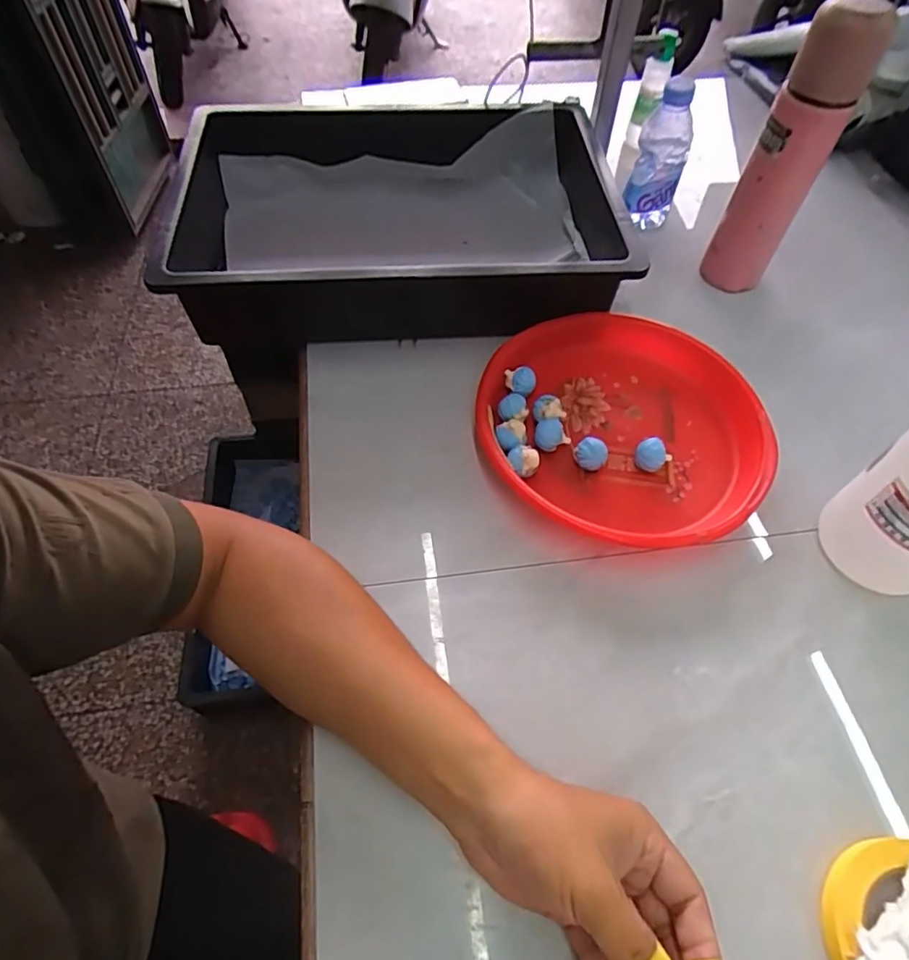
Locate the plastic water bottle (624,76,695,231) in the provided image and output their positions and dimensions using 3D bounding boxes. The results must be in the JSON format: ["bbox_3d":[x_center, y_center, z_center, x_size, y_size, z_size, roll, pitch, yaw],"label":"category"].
[{"bbox_3d":[0.235,-0.365,0.663,0.056,0.153,0.065,16,57,10],"label":"plastic water bottle"}]

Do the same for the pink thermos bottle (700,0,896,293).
[{"bbox_3d":[0.322,-0.305,0.570,0.066,0.258,0.061,26,59,16],"label":"pink thermos bottle"}]

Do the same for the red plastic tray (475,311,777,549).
[{"bbox_3d":[0.150,-0.046,0.526,0.253,0.044,0.251,-16,58,-11],"label":"red plastic tray"}]

